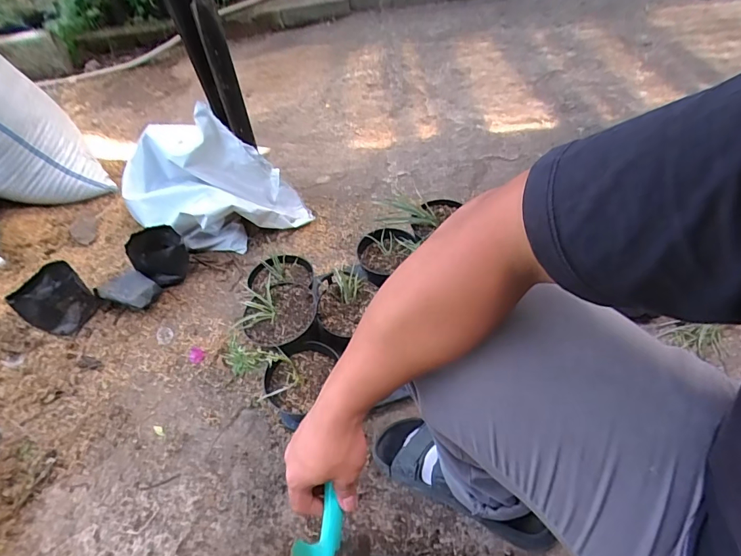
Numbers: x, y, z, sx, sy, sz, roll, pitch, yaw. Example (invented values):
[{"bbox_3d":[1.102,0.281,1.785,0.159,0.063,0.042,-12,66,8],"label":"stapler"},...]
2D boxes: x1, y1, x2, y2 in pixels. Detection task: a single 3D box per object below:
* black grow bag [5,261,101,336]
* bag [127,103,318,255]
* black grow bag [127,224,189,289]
[{"bbox_3d":[-0.651,0.050,0.891,0.098,0.106,0.123,32,56,27],"label":"black grow bag"},{"bbox_3d":[-0.398,-0.209,1.017,0.440,0.251,0.193,9,49,10],"label":"bag"},{"bbox_3d":[-0.476,-0.045,0.976,0.113,0.099,0.114,-30,54,-23],"label":"black grow bag"}]

